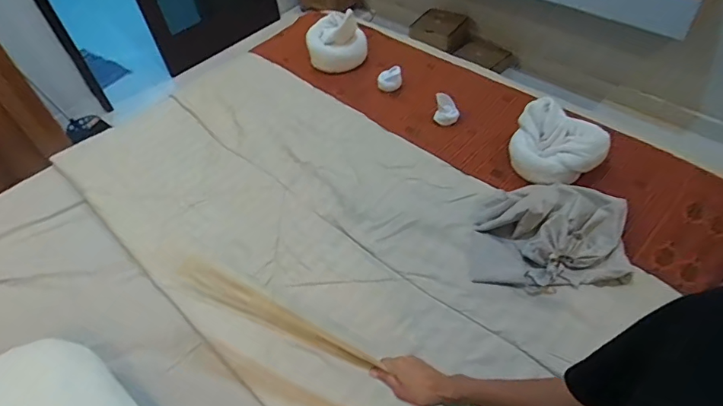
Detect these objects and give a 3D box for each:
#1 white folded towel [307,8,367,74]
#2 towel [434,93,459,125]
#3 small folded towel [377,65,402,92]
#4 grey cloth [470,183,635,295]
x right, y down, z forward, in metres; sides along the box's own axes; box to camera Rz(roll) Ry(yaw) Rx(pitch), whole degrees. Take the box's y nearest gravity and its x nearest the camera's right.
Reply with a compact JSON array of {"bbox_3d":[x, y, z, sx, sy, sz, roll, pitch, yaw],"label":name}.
[{"bbox_3d":[-0.079,-0.524,1.476,0.179,0.129,0.178,-9,50,-1],"label":"white folded towel"},{"bbox_3d":[0.233,-0.261,1.276,0.065,0.056,0.074,3,50,9],"label":"towel"},{"bbox_3d":[0.082,-0.366,1.379,0.070,0.059,0.057,-1,50,5],"label":"small folded towel"},{"bbox_3d":[0.399,0.068,0.990,0.302,0.085,0.240,9,52,13],"label":"grey cloth"}]

